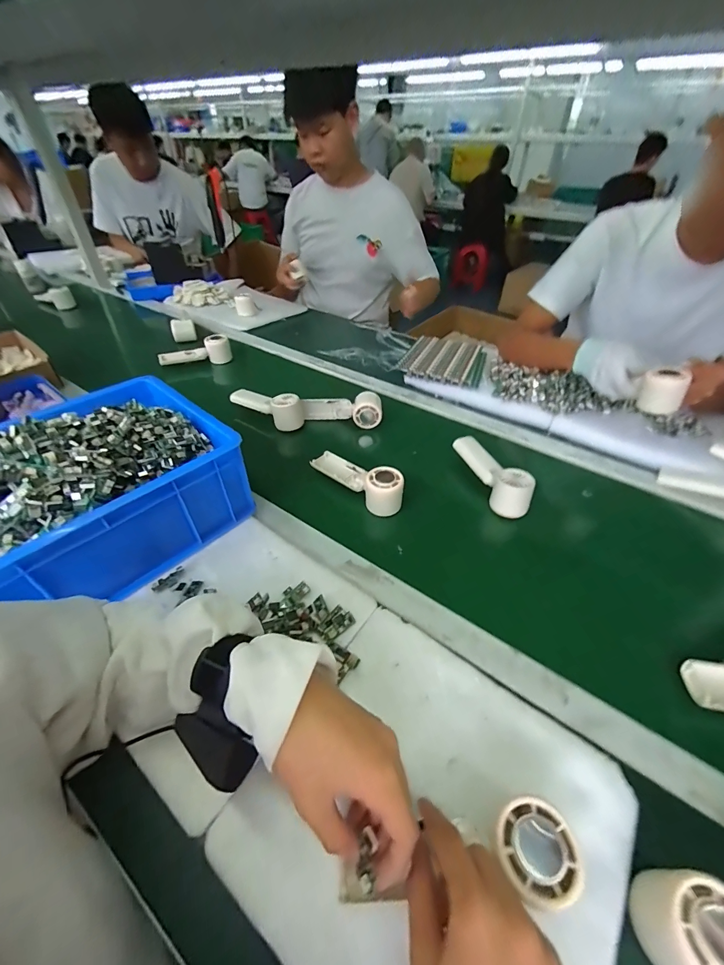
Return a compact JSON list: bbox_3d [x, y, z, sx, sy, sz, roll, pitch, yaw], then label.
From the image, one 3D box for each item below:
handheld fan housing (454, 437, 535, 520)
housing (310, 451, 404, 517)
[{"bbox_3d":[0.211,-0.017,0.601,0.048,0.067,0.167,-12,45,-14],"label":"handheld fan housing"},{"bbox_3d":[-0.010,-0.010,0.583,0.164,0.059,0.051,28,49,25],"label":"housing"}]

